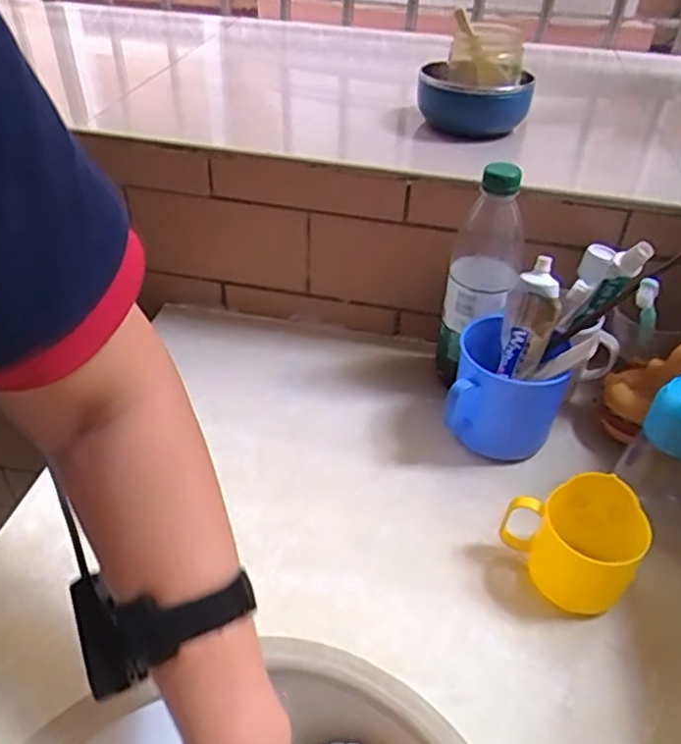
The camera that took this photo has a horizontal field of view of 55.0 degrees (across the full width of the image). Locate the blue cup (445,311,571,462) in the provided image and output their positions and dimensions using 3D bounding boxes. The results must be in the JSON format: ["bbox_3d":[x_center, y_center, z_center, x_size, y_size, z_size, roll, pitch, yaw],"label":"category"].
[{"bbox_3d":[0.145,0.021,0.592,0.095,0.101,0.092,2,39,-1],"label":"blue cup"}]

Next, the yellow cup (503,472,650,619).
[{"bbox_3d":[0.176,0.123,0.486,0.066,0.077,0.094,-25,47,-29],"label":"yellow cup"}]

